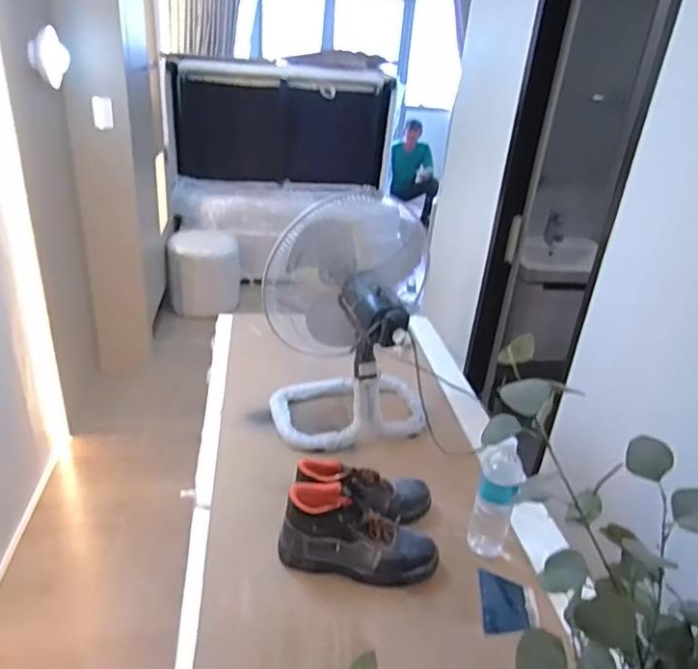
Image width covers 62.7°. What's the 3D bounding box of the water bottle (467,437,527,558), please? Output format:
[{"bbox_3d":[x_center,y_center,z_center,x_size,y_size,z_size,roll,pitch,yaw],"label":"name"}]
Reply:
[{"bbox_3d":[0.278,0.311,1.080,0.073,0.247,0.057,11,28,12],"label":"water bottle"}]

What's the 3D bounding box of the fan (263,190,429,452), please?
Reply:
[{"bbox_3d":[0.008,-0.020,1.376,0.390,0.541,0.326,7,27,4],"label":"fan"}]

